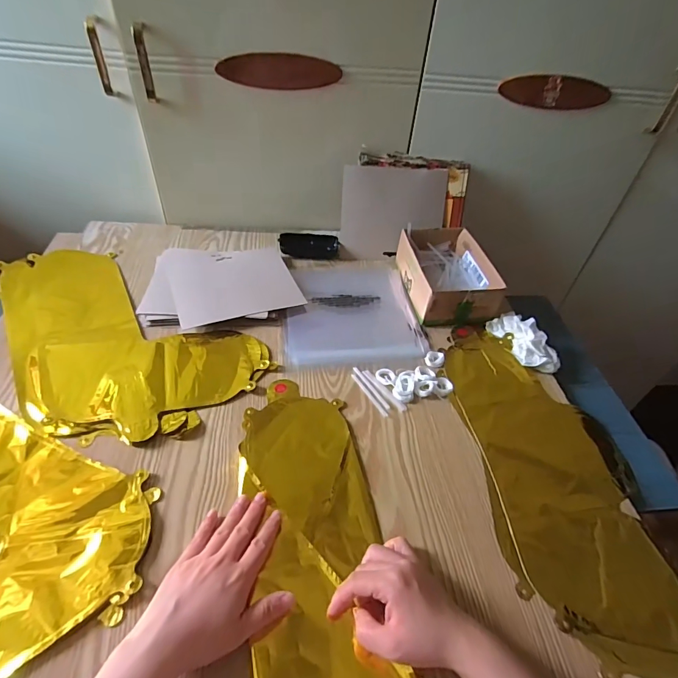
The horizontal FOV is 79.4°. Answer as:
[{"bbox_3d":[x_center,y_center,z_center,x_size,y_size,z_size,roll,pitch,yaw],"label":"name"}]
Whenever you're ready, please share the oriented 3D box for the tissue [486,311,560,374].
[{"bbox_3d":[0.277,0.000,0.610,0.060,0.033,0.110,-14,47,-19],"label":"tissue"}]

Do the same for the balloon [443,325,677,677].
[{"bbox_3d":[0.257,0.139,0.490,0.190,0.009,0.412,0,44,-6],"label":"balloon"}]

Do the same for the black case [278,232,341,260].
[{"bbox_3d":[-0.058,-0.183,0.784,0.109,0.020,0.063,-6,45,-12],"label":"black case"}]

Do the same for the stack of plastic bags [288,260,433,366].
[{"bbox_3d":[0.016,-0.055,0.670,0.210,0.012,0.248,-4,45,-10],"label":"stack of plastic bags"}]

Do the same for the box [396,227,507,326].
[{"bbox_3d":[0.183,-0.113,0.708,0.132,0.070,0.204,-3,45,-9],"label":"box"}]

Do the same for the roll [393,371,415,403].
[{"bbox_3d":[0.087,0.062,0.547,0.027,0.008,0.050,9,44,4],"label":"roll"}]

